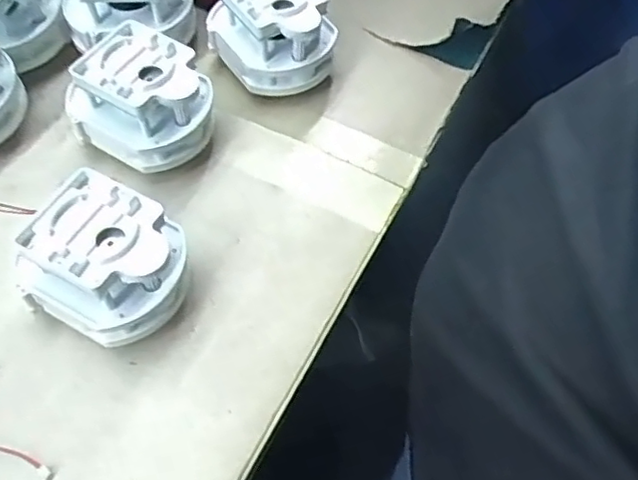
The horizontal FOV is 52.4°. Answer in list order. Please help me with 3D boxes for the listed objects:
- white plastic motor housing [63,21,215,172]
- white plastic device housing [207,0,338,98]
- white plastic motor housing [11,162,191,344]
[{"bbox_3d":[-0.086,-0.065,0.317,0.059,0.054,0.050,23,60,13],"label":"white plastic motor housing"},{"bbox_3d":[-0.022,-0.111,0.349,0.062,0.053,0.056,-33,64,-21],"label":"white plastic device housing"},{"bbox_3d":[-0.088,0.010,0.272,0.064,0.050,0.058,23,59,12],"label":"white plastic motor housing"}]

